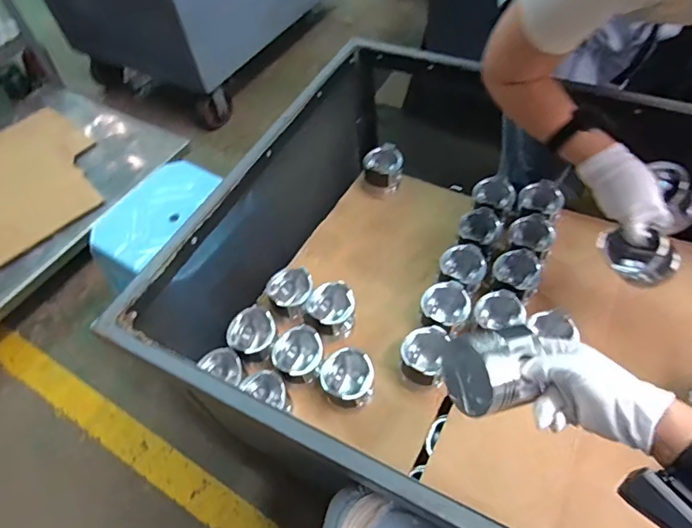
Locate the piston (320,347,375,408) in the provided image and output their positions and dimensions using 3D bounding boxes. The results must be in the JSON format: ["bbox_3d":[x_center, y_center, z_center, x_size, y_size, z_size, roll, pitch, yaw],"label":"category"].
[{"bbox_3d":[0.003,0.185,0.778,0.082,0.053,0.083,-2,54,3],"label":"piston"}]

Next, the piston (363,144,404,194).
[{"bbox_3d":[0.083,-0.204,1.069,0.085,0.082,0.076,0,54,5],"label":"piston"}]

